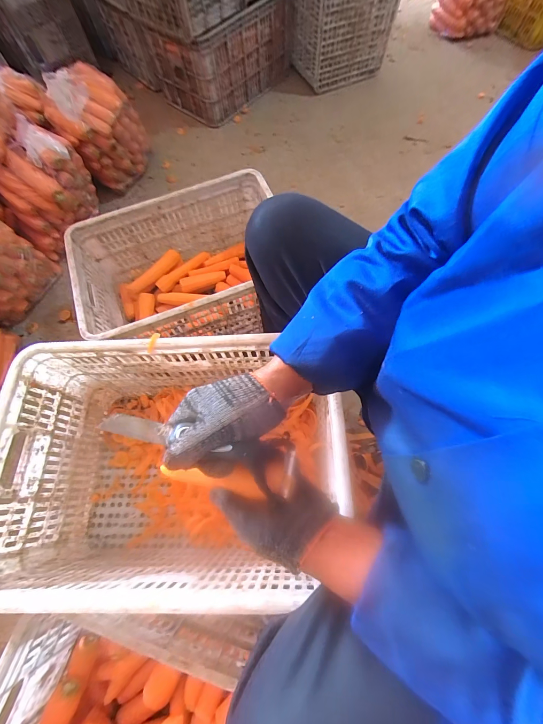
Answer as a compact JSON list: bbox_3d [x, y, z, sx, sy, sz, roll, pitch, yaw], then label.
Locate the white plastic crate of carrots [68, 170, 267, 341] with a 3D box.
[{"bbox_3d":[-0.226,-0.238,0.829,0.503,0.240,0.362,-20,69,-5],"label":"white plastic crate of carrots"}]

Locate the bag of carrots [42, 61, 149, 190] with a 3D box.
[{"bbox_3d":[-0.586,-0.797,1.055,0.203,0.309,0.248,15,70,8],"label":"bag of carrots"}]

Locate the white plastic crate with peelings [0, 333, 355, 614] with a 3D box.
[{"bbox_3d":[-0.178,0.207,0.640,0.598,0.327,0.417,-3,69,1],"label":"white plastic crate with peelings"}]

